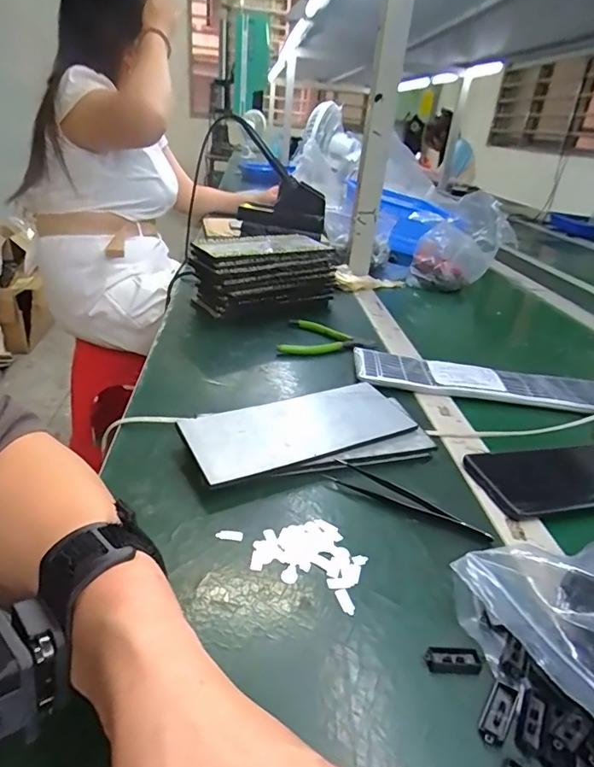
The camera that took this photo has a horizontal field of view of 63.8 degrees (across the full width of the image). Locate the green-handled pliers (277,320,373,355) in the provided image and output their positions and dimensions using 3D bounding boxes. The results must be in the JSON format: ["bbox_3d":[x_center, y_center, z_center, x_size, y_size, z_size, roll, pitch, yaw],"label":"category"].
[{"bbox_3d":[0.041,-0.053,0.620,0.108,0.011,0.093,12,29,11],"label":"green-handled pliers"}]

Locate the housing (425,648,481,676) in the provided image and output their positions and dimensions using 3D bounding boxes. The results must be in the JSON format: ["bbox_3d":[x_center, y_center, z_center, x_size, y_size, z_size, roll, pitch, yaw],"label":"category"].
[{"bbox_3d":[0.086,0.152,0.263,0.029,0.004,0.013,5,28,-2],"label":"housing"}]

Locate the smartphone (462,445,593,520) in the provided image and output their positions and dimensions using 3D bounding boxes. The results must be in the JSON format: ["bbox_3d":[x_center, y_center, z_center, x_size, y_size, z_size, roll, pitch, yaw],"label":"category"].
[{"bbox_3d":[0.237,0.080,0.422,0.174,0.007,0.082,-3,30,-17],"label":"smartphone"}]

